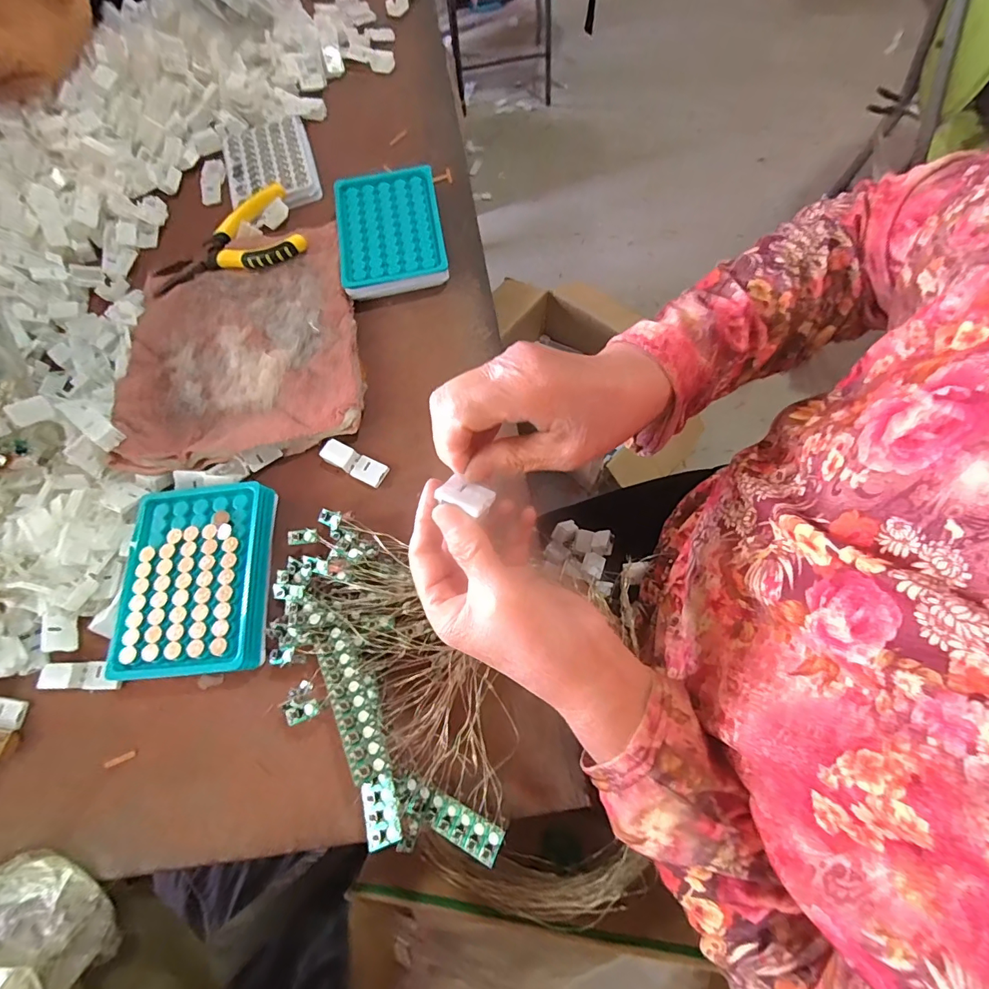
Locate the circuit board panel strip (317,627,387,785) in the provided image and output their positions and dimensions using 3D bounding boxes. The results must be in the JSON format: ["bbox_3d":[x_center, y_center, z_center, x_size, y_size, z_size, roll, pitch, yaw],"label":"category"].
[{"bbox_3d":[-0.089,0.126,0.285,0.019,0.005,0.089,-25,60,-9],"label":"circuit board panel strip"}]

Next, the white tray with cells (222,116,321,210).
[{"bbox_3d":[-0.239,-0.349,0.493,0.089,0.013,0.131,-19,71,-2],"label":"white tray with cells"}]

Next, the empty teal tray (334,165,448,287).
[{"bbox_3d":[-0.098,-0.247,0.436,0.094,0.018,0.127,-10,71,1],"label":"empty teal tray"}]

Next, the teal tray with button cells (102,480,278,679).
[{"bbox_3d":[-0.215,0.060,0.339,0.101,0.030,0.133,-6,71,3],"label":"teal tray with button cells"}]

